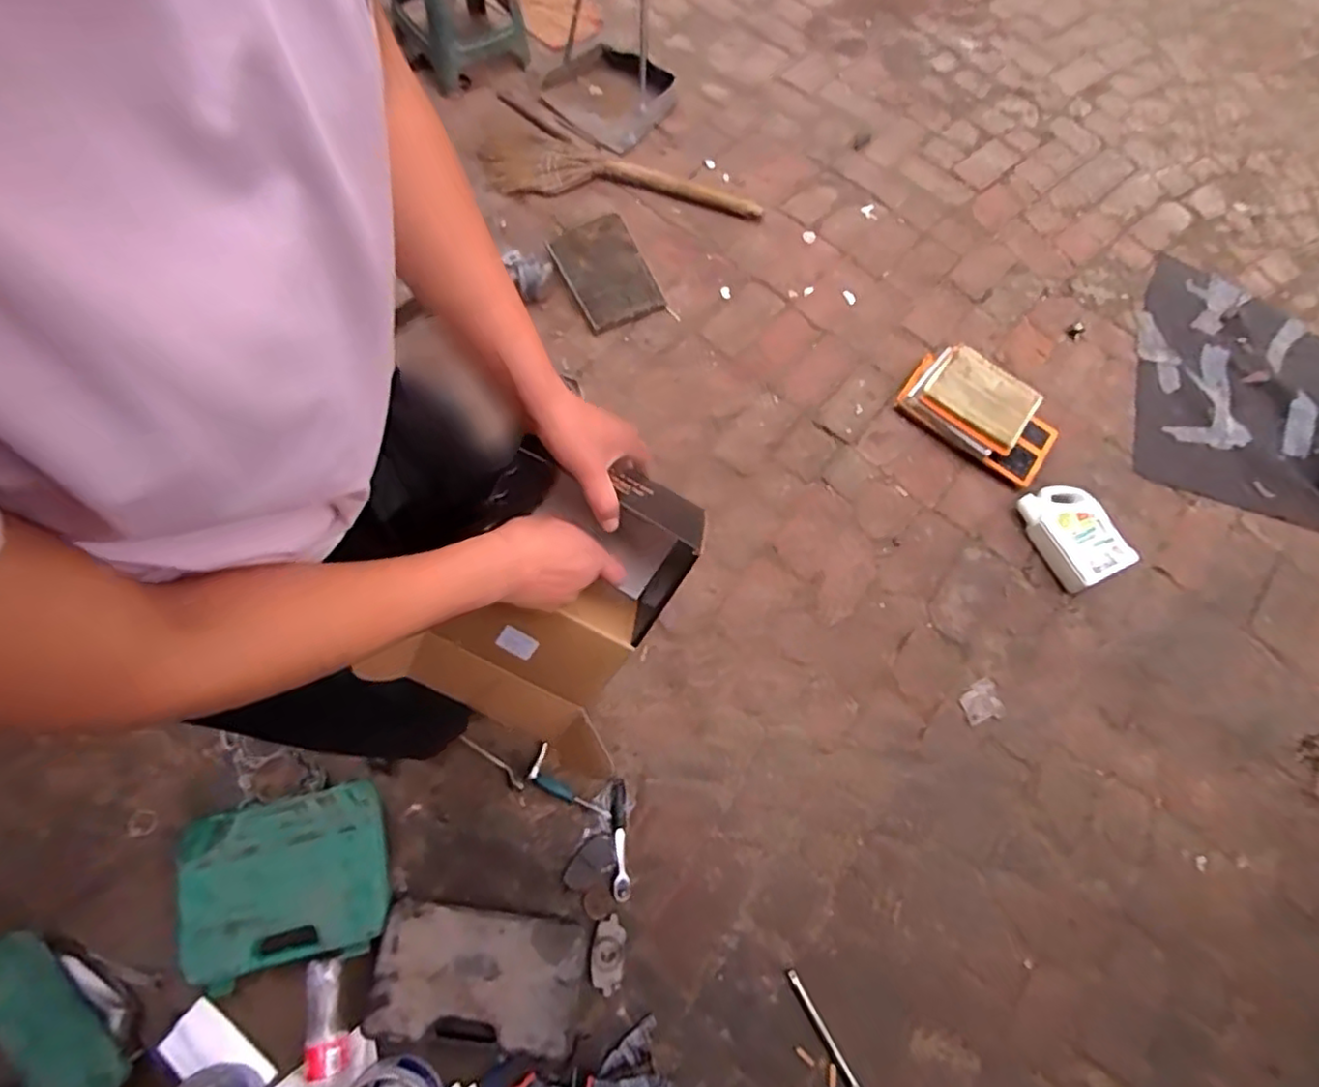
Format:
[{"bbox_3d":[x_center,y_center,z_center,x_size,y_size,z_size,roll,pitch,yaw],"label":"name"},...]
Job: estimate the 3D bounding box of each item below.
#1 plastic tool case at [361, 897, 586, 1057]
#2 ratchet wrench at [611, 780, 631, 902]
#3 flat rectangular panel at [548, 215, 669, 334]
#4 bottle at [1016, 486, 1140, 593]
[{"bbox_3d":[-0.293,0.704,1.076,0.325,0.106,0.190,10,69,-2],"label":"plastic tool case"},{"bbox_3d":[-0.072,0.535,1.192,0.028,0.021,0.194,-2,70,-6],"label":"ratchet wrench"},{"bbox_3d":[-0.140,-0.685,1.656,0.226,0.030,0.293,-24,82,-20],"label":"flat rectangular panel"},{"bbox_3d":[0.933,-0.023,1.493,0.158,0.089,0.243,-19,73,-12],"label":"bottle"}]

